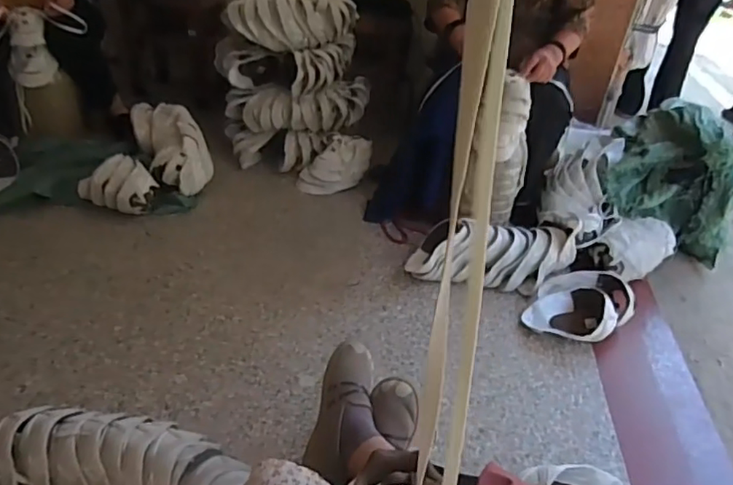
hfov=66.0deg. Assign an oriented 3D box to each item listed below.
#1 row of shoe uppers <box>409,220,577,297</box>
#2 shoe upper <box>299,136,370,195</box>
[{"bbox_3d":[0.335,0.029,1.471,0.447,0.112,0.159,6,35,-1],"label":"row of shoe uppers"},{"bbox_3d":[-0.100,-0.255,1.821,0.245,0.138,0.093,-11,38,-24],"label":"shoe upper"}]

